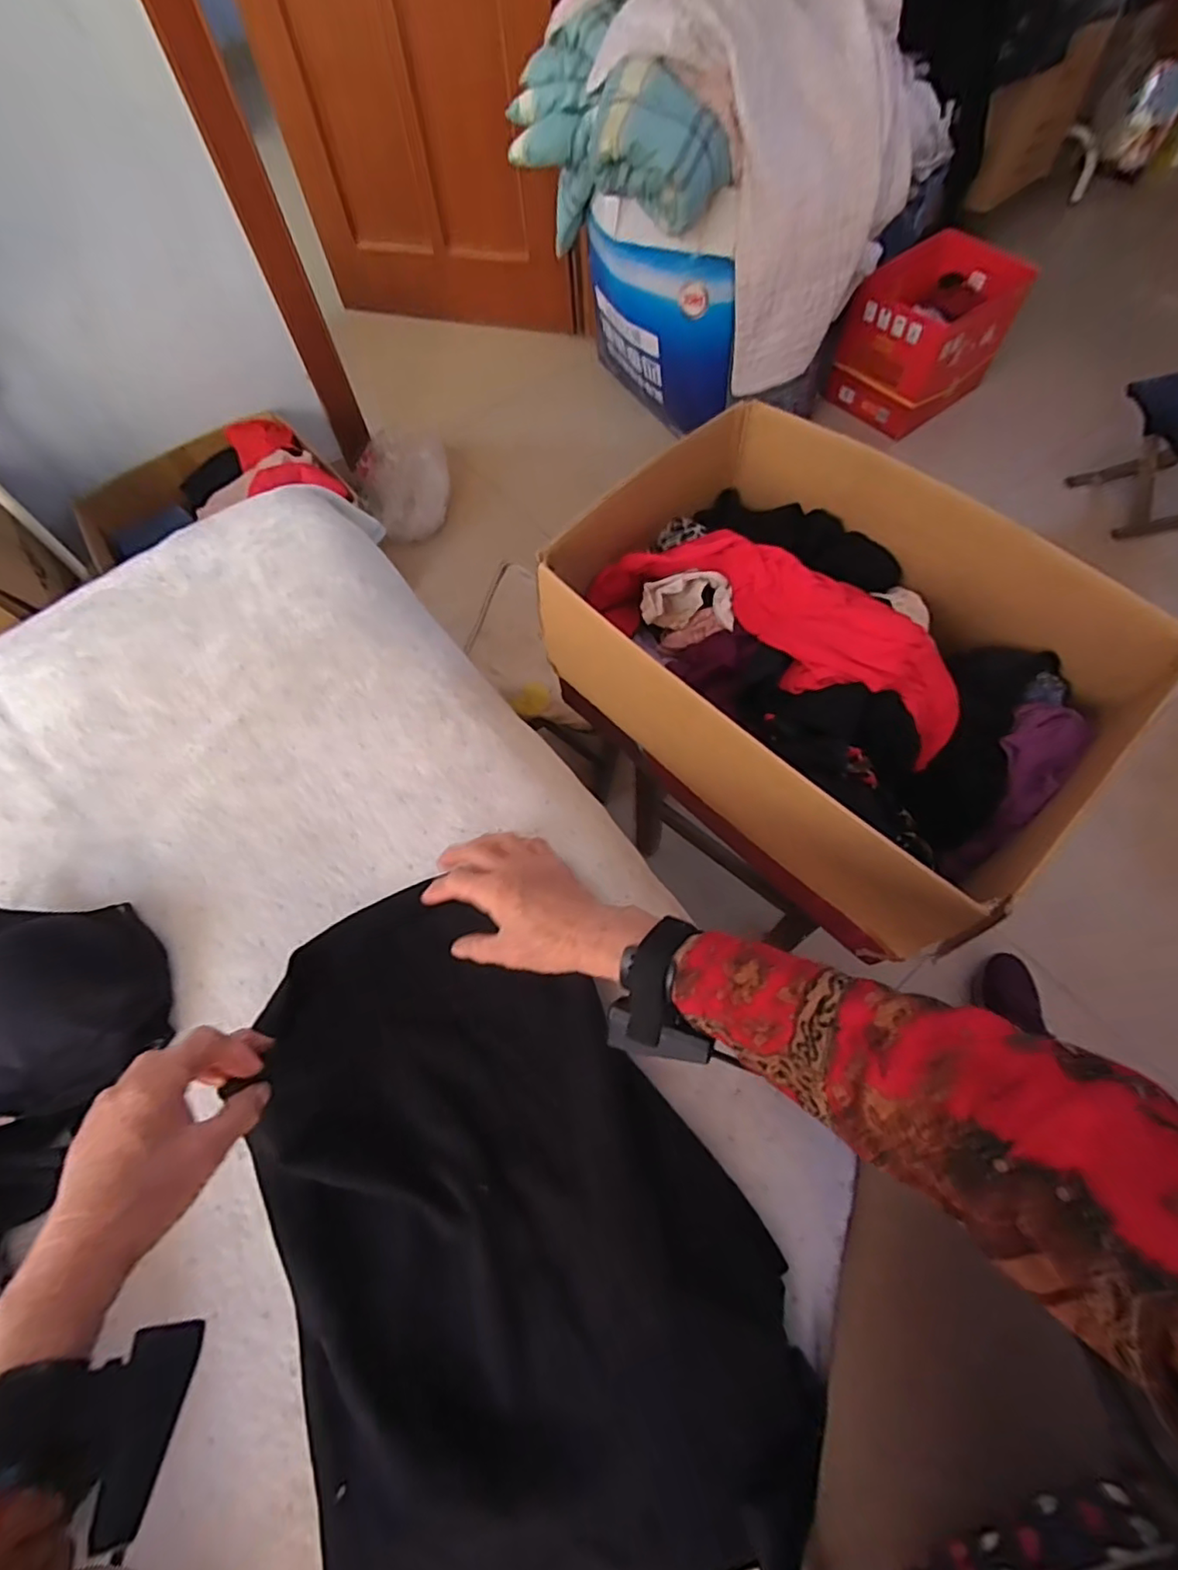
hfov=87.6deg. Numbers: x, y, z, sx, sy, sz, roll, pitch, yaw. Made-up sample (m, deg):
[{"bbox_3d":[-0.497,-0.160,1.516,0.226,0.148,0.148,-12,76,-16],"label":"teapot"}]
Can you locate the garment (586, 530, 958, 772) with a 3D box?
[{"bbox_3d":[0.186,-0.158,0.603,0.366,0.084,0.136,34,71,15],"label":"garment"}]

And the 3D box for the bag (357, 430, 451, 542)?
[{"bbox_3d":[-0.442,-0.726,1.483,0.218,0.138,0.216,-17,65,-5],"label":"bag"}]

